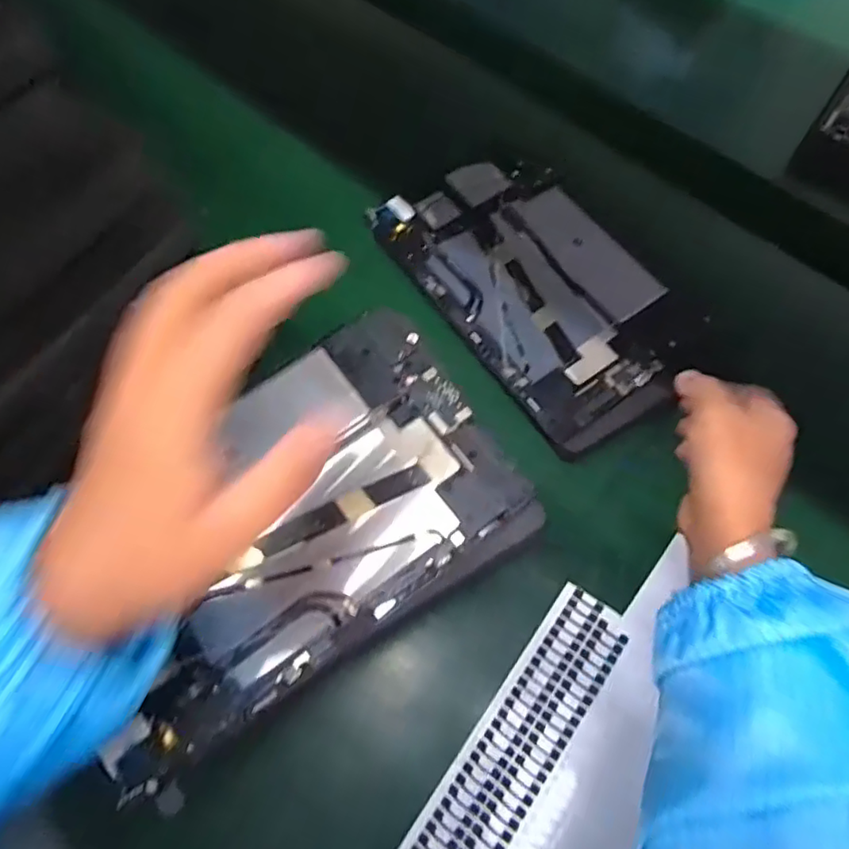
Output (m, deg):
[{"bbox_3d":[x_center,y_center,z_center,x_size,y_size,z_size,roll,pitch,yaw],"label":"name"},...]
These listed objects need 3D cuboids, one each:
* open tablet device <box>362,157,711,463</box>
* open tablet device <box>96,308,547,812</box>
[{"bbox_3d":[0.088,-0.106,0.447,0.156,0.014,0.244,-34,71,-11],"label":"open tablet device"},{"bbox_3d":[-0.072,0.049,0.310,0.234,0.011,0.154,-34,71,-11],"label":"open tablet device"}]

